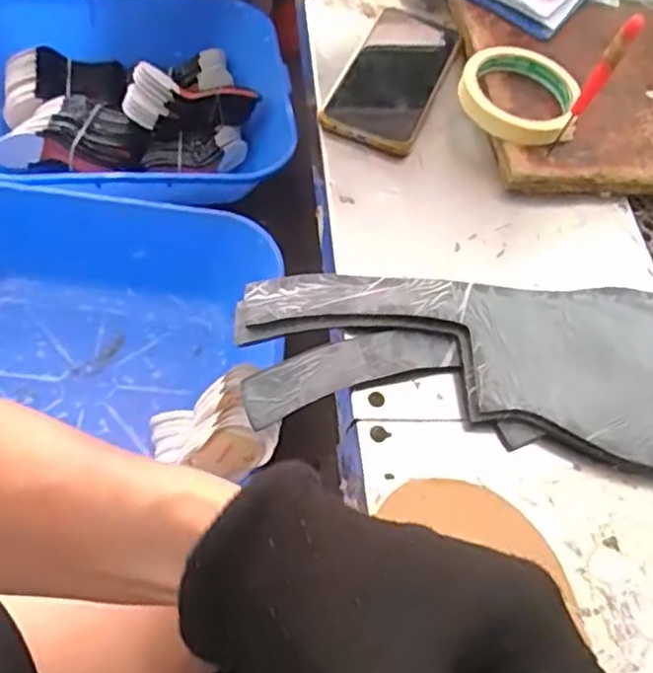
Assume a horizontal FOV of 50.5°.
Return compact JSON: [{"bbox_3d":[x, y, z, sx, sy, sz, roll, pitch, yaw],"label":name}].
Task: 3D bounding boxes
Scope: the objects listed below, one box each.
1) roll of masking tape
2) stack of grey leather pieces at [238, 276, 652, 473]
[{"bbox_3d":[0.153,-0.196,0.545,0.091,0.030,0.101,22,58,4],"label":"roll of masking tape"},{"bbox_3d":[0.110,0.016,0.429,0.322,0.019,0.119,4,58,-2],"label":"stack of grey leather pieces"}]

